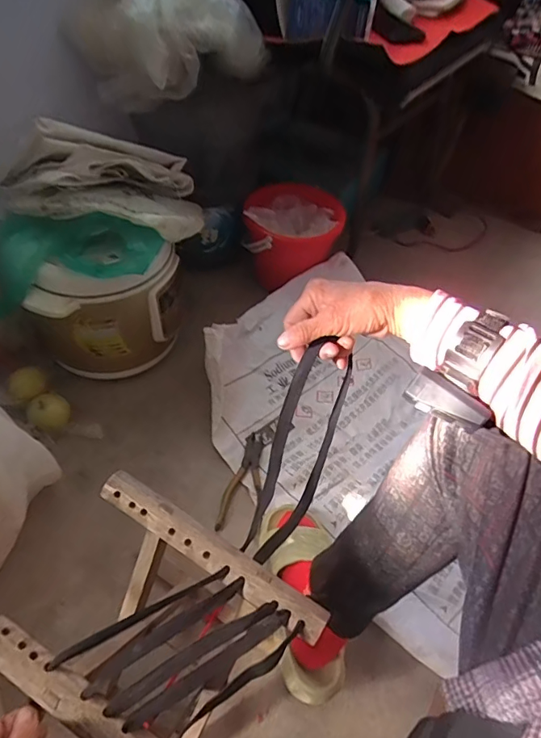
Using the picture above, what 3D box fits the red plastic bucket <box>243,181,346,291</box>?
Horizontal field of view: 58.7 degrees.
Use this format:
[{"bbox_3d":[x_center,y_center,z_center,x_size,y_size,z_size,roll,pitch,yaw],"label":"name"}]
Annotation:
[{"bbox_3d":[0.050,-0.302,1.079,0.207,0.160,0.172,1,51,-5],"label":"red plastic bucket"}]

